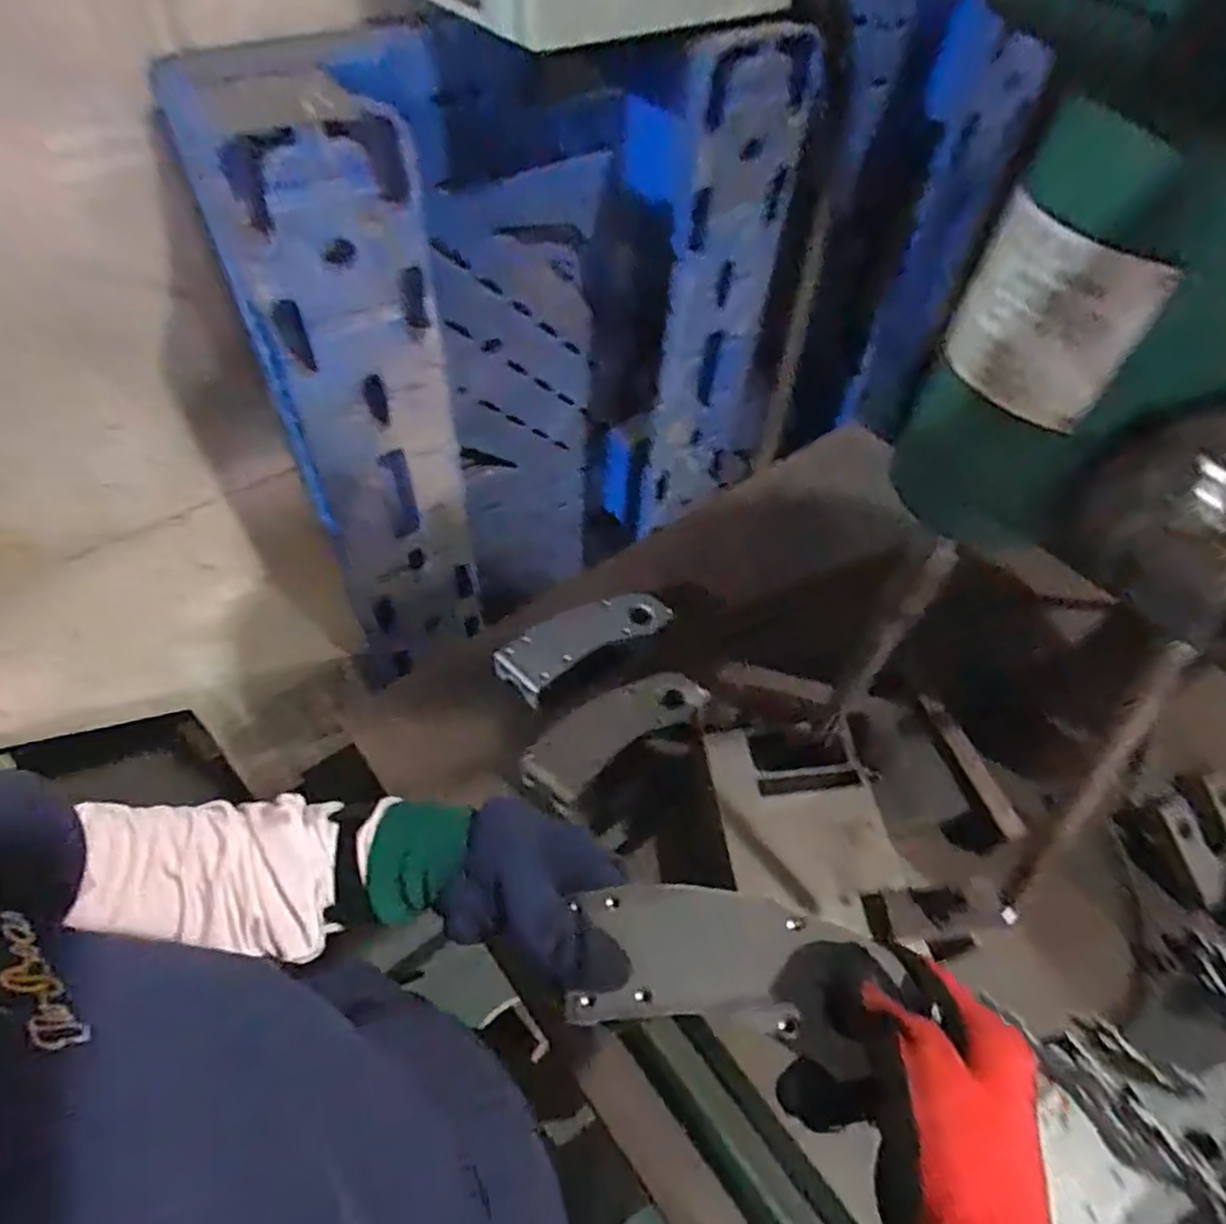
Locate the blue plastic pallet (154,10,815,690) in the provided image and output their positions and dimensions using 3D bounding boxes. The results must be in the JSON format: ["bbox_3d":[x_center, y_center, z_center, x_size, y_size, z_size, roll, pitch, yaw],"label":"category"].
[{"bbox_3d":[-0.071,-0.269,0.854,0.583,0.654,0.144,-29,59,-21],"label":"blue plastic pallet"}]

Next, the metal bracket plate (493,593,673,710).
[{"bbox_3d":[-0.027,0.023,0.725,0.181,0.021,0.063,-30,60,-22],"label":"metal bracket plate"}]

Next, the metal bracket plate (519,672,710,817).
[{"bbox_3d":[0.001,0.106,0.655,0.175,0.011,0.067,-32,60,-23],"label":"metal bracket plate"}]

